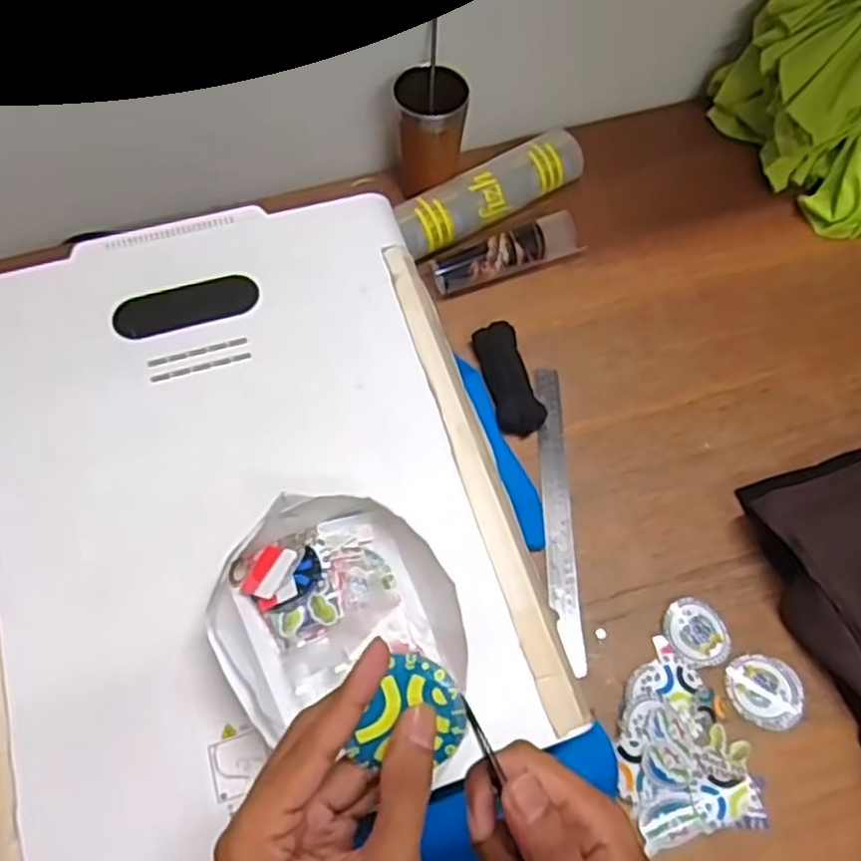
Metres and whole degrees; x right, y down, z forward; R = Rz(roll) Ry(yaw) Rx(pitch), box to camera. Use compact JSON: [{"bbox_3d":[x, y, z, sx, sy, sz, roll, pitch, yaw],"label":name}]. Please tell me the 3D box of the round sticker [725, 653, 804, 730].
[{"bbox_3d":[0.307,0.237,0.686,0.068,0.010,0.065,1,64,-3],"label":"round sticker"}]

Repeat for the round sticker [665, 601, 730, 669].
[{"bbox_3d":[0.251,0.190,0.710,0.056,0.006,0.059,1,64,-3],"label":"round sticker"}]

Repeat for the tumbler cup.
[{"bbox_3d":[-0.002,-0.343,0.876,0.081,0.124,0.075,1,64,-3],"label":"tumbler cup"}]

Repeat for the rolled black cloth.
[{"bbox_3d":[0.085,-0.058,0.809,0.048,0.030,0.122,-13,65,-10],"label":"rolled black cloth"}]

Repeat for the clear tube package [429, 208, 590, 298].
[{"bbox_3d":[0.087,-0.206,0.873,0.179,0.044,0.054,-21,67,-13],"label":"clear tube package"}]

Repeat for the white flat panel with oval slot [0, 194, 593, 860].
[{"bbox_3d":[-0.154,0.038,0.584,0.395,0.022,0.495,-16,66,-11],"label":"white flat panel with oval slot"}]

